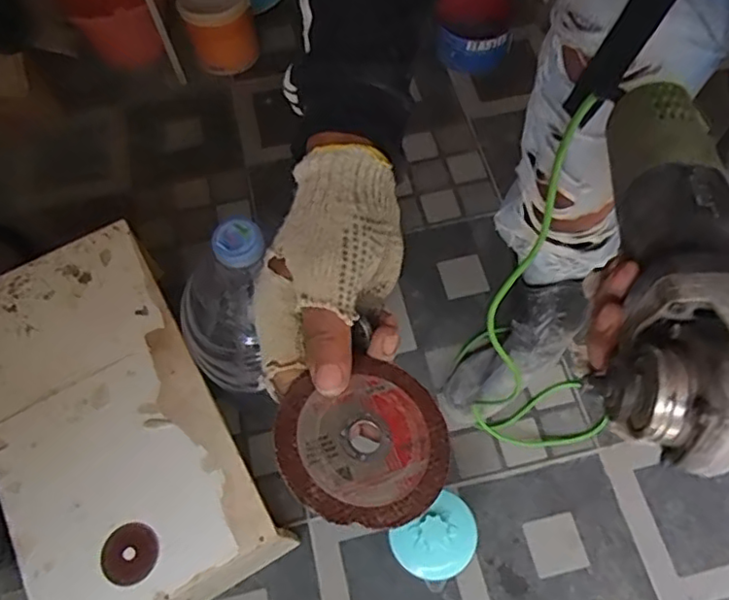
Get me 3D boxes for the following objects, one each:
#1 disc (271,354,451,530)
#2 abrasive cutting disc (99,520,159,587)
[{"bbox_3d":[0.001,0.072,0.312,0.087,0.004,0.081,8,55,-11],"label":"disc"},{"bbox_3d":[-0.311,0.335,0.822,0.072,0.004,0.074,1,60,-2],"label":"abrasive cutting disc"}]

